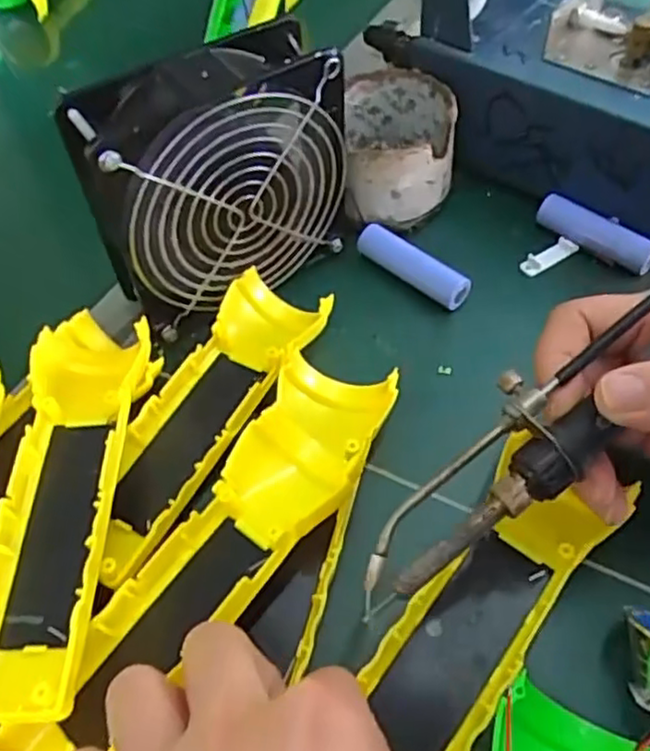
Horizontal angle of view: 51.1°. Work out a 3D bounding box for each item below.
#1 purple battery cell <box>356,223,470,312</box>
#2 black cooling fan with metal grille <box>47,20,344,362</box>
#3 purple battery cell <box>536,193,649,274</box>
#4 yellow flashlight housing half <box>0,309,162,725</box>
[{"bbox_3d":[0.047,-0.059,0.364,0.068,0.016,0.015,34,62,27],"label":"purple battery cell"},{"bbox_3d":[-0.048,-0.088,0.323,0.124,0.115,0.046,-28,57,-18],"label":"black cooling fan with metal grille"},{"bbox_3d":[0.148,-0.078,0.371,0.067,0.016,0.015,30,60,25],"label":"purple battery cell"},{"bbox_3d":[-0.103,0.045,0.275,0.048,0.029,0.174,-3,52,2],"label":"yellow flashlight housing half"}]

